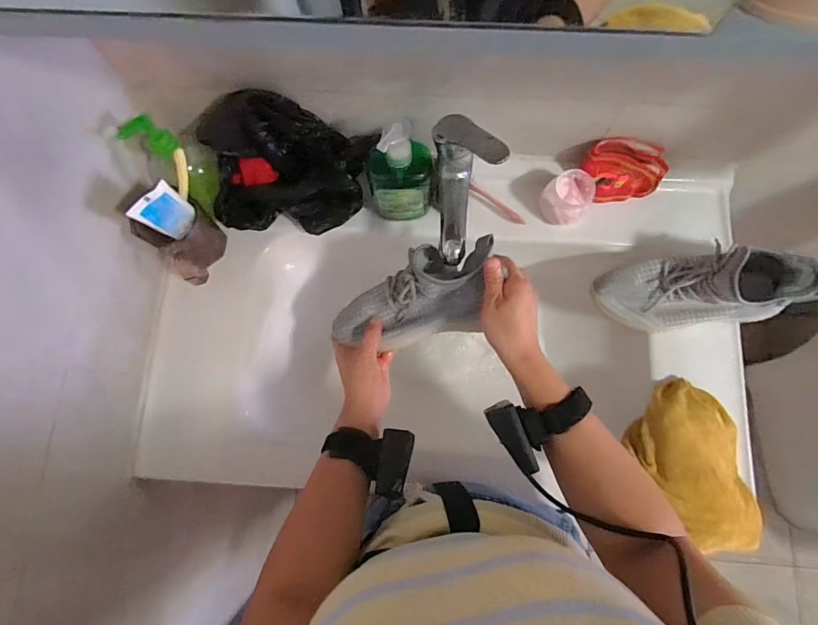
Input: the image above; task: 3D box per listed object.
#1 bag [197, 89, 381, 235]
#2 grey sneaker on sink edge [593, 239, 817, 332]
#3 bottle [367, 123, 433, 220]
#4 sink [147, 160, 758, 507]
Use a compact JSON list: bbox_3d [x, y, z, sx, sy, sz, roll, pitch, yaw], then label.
[{"bbox_3d":[-0.158,-0.187,0.522,0.214,0.127,0.122,-2,79,1],"label":"bag"},{"bbox_3d":[0.369,-0.029,0.506,0.231,0.096,0.090,-1,79,1],"label":"grey sneaker on sink edge"},{"bbox_3d":[-0.011,-0.171,0.501,0.082,0.155,0.045,-6,79,0],"label":"bottle"},{"bbox_3d":[0.048,0.022,0.617,0.790,0.148,0.458,4,79,2],"label":"sink"}]

